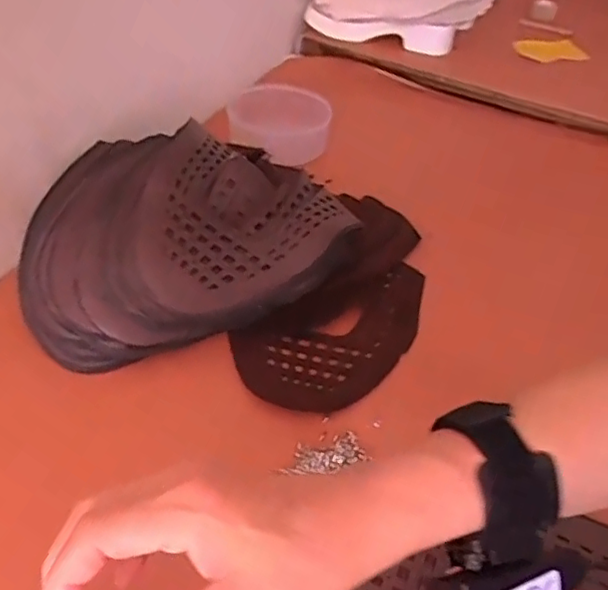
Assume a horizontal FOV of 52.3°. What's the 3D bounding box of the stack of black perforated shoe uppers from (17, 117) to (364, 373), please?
[{"bbox_3d":[-0.112,-0.060,0.601,0.317,0.129,0.201,-16,47,-21],"label":"stack of black perforated shoe uppers"}]

